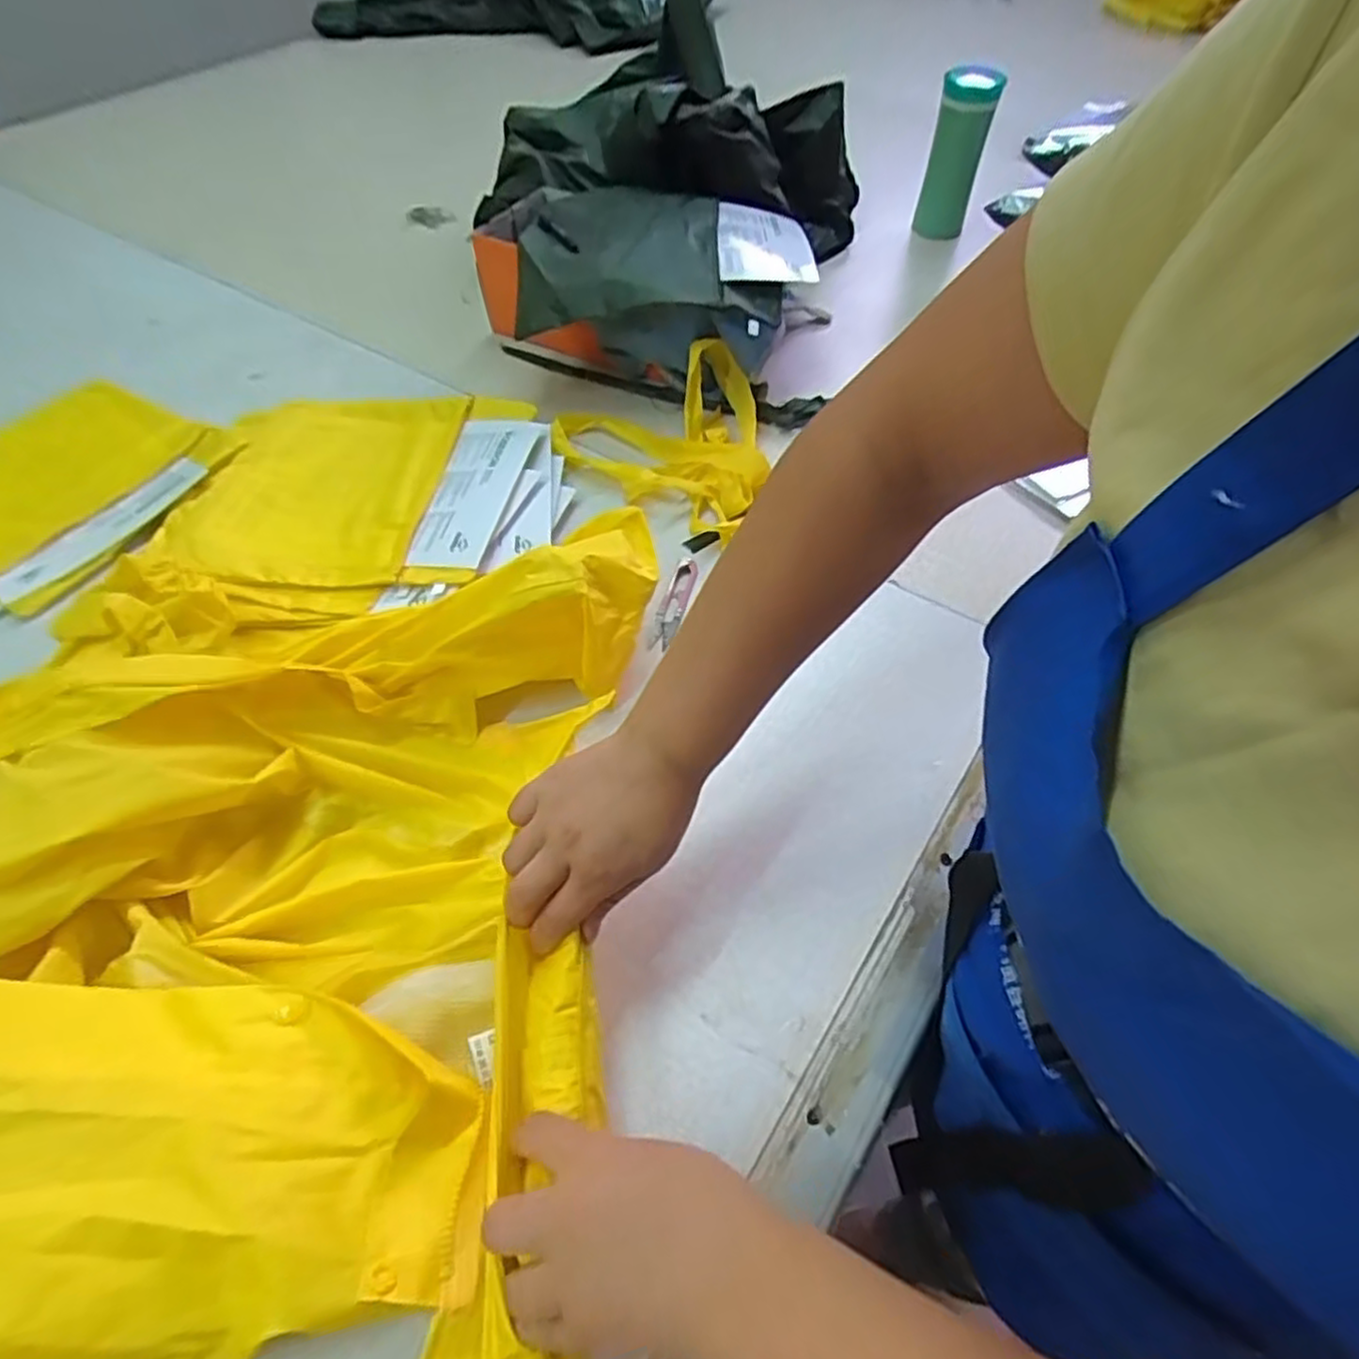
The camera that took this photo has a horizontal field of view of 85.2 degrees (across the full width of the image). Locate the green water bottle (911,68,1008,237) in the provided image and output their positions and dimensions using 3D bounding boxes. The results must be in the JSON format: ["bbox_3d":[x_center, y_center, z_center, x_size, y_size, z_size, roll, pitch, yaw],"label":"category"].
[{"bbox_3d":[0.412,-0.776,1.103,0.074,0.207,0.068,17,56,12],"label":"green water bottle"}]

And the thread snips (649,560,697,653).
[{"bbox_3d":[-0.005,-0.069,0.662,0.022,0.009,0.109,13,55,10],"label":"thread snips"}]

